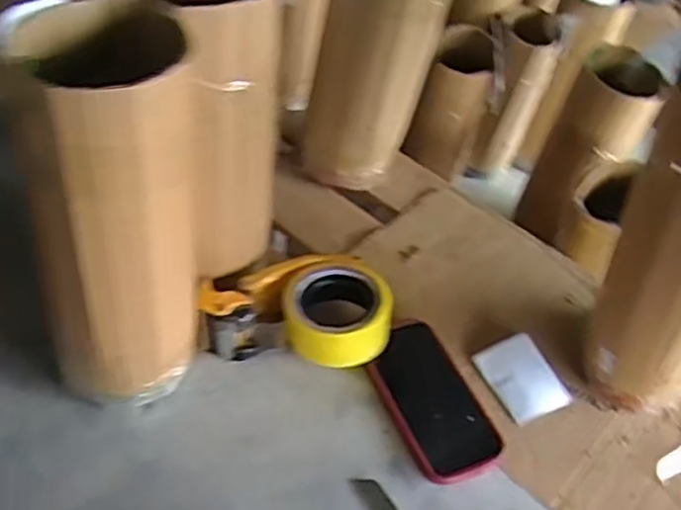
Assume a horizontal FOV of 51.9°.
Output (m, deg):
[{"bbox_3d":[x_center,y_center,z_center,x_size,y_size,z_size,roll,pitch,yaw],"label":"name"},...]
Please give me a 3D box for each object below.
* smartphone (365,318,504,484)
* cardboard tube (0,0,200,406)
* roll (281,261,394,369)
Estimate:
[{"bbox_3d":[0.081,0.128,0.628,0.077,0.010,0.148,-20,57,-15],"label":"smartphone"},{"bbox_3d":[-0.170,-0.012,0.539,0.120,0.327,0.127,4,47,-5],"label":"cardboard tube"},{"bbox_3d":[-0.003,0.059,0.671,0.101,0.059,0.095,4,47,-5],"label":"roll"}]

